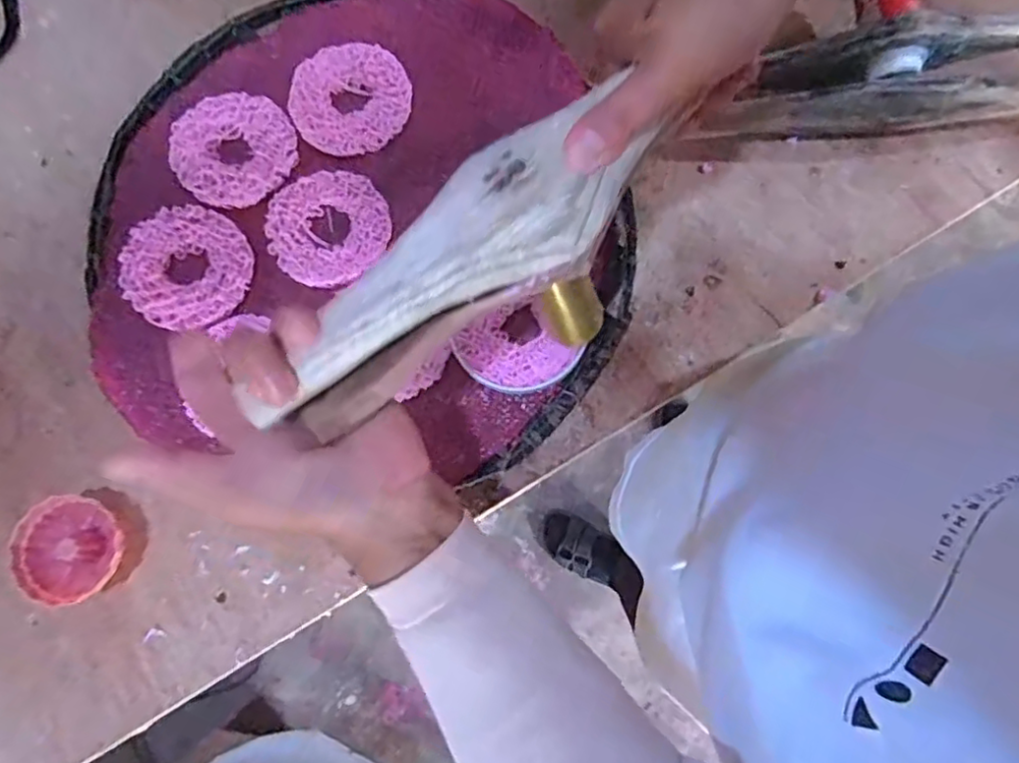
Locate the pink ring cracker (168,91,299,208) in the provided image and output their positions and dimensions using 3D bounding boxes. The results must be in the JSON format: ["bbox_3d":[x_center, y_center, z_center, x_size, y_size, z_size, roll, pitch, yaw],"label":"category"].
[{"bbox_3d":[-0.184,-0.156,0.429,0.079,0.005,0.081,0,79,0],"label":"pink ring cracker"}]

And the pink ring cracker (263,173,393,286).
[{"bbox_3d":[-0.118,-0.102,0.420,0.078,0.004,0.077,0,79,0],"label":"pink ring cracker"}]

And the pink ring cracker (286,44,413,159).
[{"bbox_3d":[-0.108,-0.192,0.434,0.079,0.005,0.076,0,79,0],"label":"pink ring cracker"}]

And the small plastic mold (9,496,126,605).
[{"bbox_3d":[-0.262,0.099,0.380,0.054,0.022,0.059,0,79,0],"label":"small plastic mold"}]

